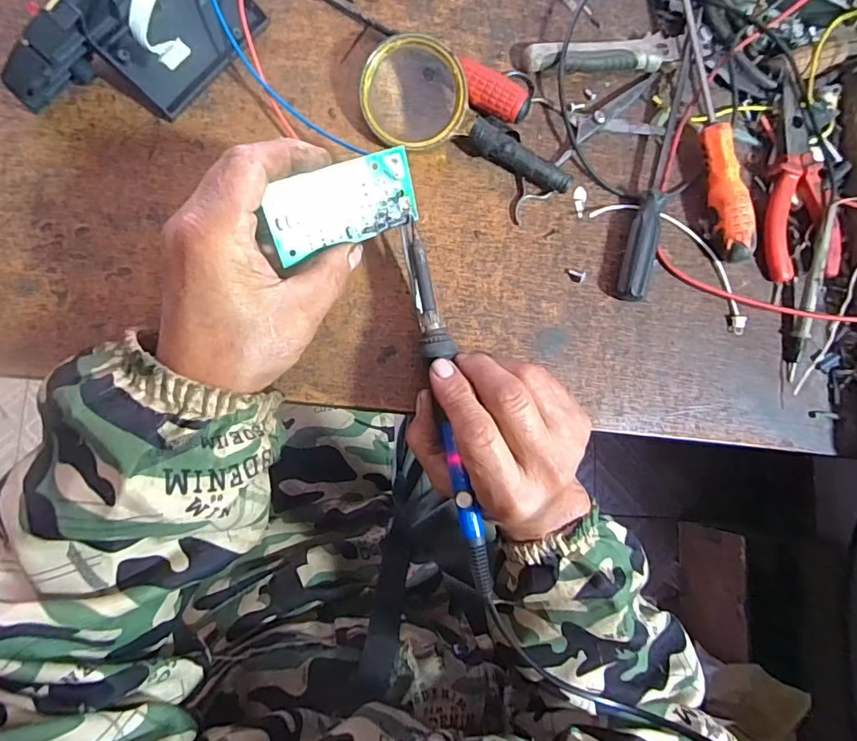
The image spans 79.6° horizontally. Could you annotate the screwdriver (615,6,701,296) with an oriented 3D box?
[{"bbox_3d":[0.167,-0.151,0.366,0.020,0.020,0.222,18,80,-3],"label":"screwdriver"}]

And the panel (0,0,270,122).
[{"bbox_3d":[-0.156,-0.202,0.292,0.061,0.069,0.161,38,80,0],"label":"panel"}]

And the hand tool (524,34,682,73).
[{"bbox_3d":[0.130,-0.225,0.369,0.123,0.013,0.025,-11,83,-7],"label":"hand tool"}]

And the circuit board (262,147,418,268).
[{"bbox_3d":[-0.046,-0.093,0.287,0.087,0.004,0.042,-25,120,-22],"label":"circuit board"}]

